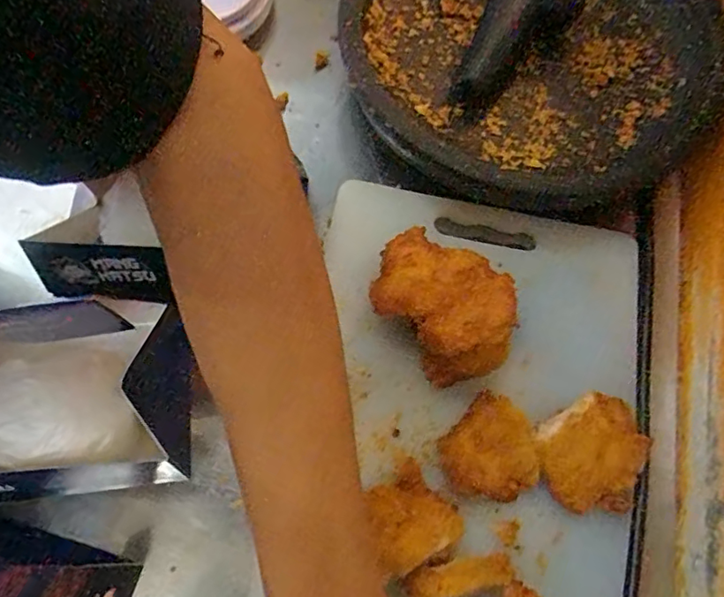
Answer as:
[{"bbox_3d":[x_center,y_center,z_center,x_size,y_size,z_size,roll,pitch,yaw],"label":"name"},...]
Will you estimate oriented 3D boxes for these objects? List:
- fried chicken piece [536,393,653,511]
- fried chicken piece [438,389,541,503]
[{"bbox_3d":[0.145,0.100,0.339,0.066,0.027,0.065,1,69,-2],"label":"fried chicken piece"},{"bbox_3d":[0.083,0.098,0.343,0.056,0.020,0.060,1,69,-2],"label":"fried chicken piece"}]

